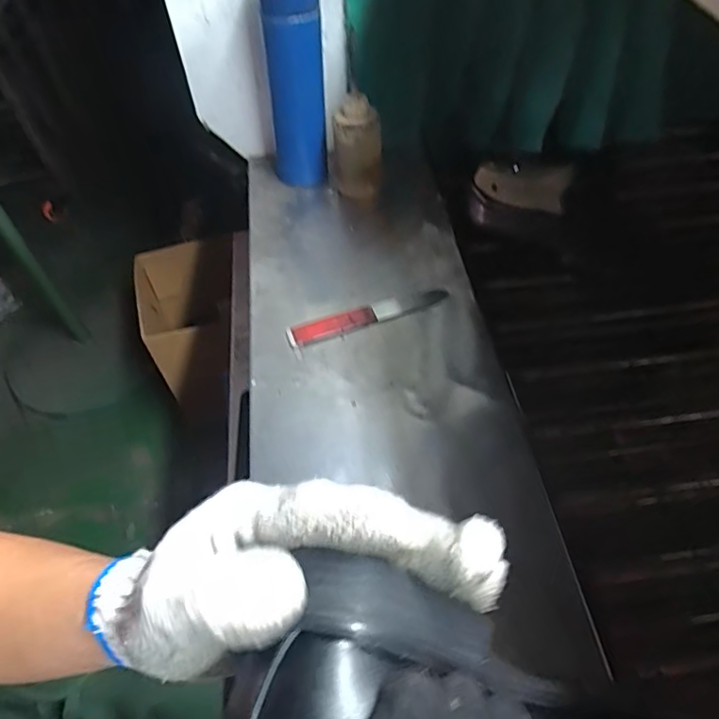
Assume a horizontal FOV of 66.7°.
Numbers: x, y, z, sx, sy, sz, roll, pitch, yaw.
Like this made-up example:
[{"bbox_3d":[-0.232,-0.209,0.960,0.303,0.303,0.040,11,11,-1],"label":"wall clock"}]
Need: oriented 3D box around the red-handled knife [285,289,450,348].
[{"bbox_3d":[0.009,-0.043,0.543,0.162,0.011,0.025,-17,54,-10],"label":"red-handled knife"}]

